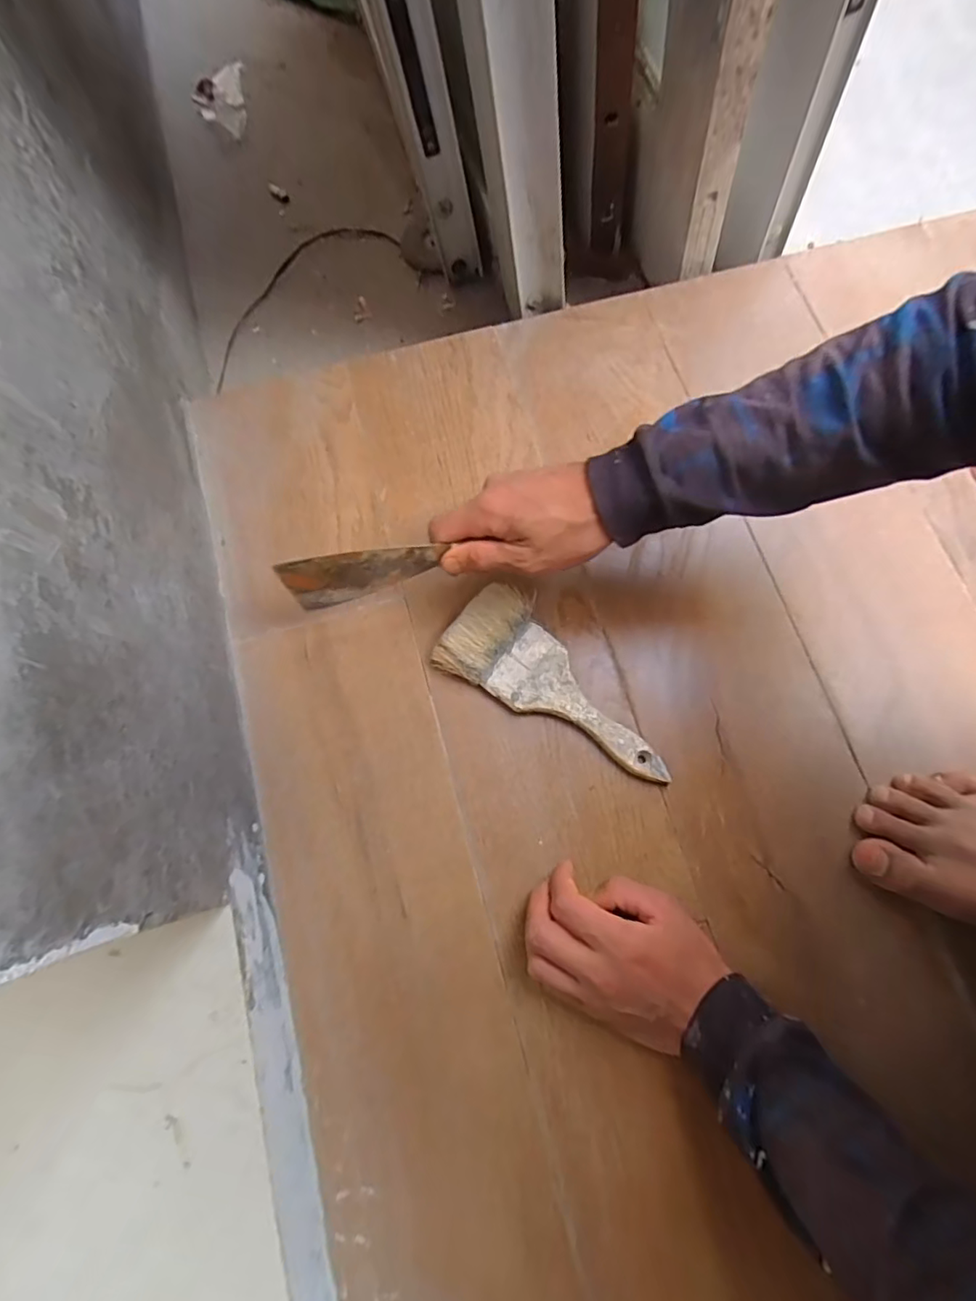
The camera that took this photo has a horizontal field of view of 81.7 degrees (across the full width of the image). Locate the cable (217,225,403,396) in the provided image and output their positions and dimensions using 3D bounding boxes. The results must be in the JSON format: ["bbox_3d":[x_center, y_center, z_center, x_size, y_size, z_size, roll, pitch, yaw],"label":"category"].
[{"bbox_3d":[-0.242,-0.430,0.677,0.099,0.006,0.287,43,79,12],"label":"cable"}]

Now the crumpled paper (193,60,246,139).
[{"bbox_3d":[-0.365,-0.751,0.768,0.065,0.021,0.122,-9,74,-1],"label":"crumpled paper"}]

